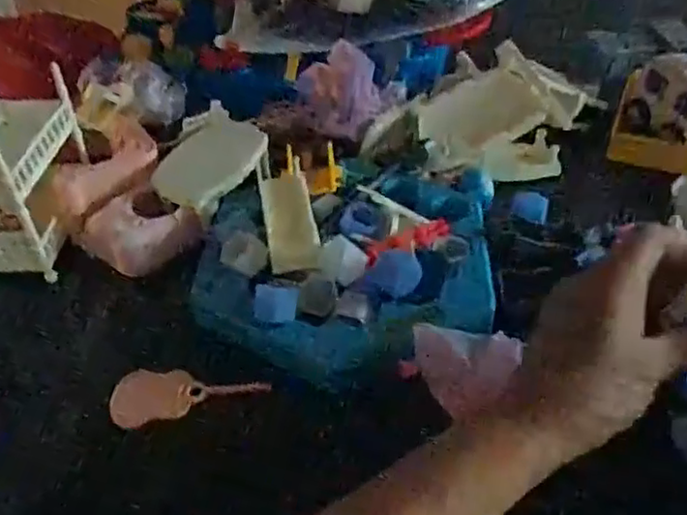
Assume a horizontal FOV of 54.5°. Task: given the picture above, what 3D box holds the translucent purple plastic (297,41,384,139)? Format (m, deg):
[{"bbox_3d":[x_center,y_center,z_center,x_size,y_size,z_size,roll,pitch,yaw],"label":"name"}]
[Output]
[{"bbox_3d":[-0.004,-0.141,0.544,0.050,0.059,0.067,-17,42,-16],"label":"translucent purple plastic"}]

